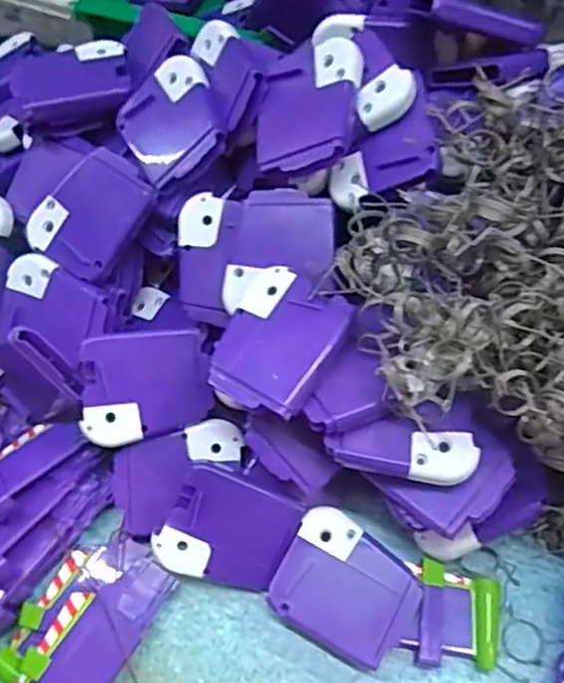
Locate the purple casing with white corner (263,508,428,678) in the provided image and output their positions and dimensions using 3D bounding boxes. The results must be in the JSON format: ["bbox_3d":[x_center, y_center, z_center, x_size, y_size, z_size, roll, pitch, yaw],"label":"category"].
[{"bbox_3d":[0.030,0.114,0.297,0.062,0.021,0.051,27,67,16],"label":"purple casing with white corner"}]

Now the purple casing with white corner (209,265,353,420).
[{"bbox_3d":[-0.002,-0.001,0.277,0.048,0.015,0.059,25,65,17],"label":"purple casing with white corner"}]

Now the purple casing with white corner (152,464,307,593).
[{"bbox_3d":[-0.025,0.088,0.300,0.056,0.006,0.050,27,91,-7],"label":"purple casing with white corner"}]

